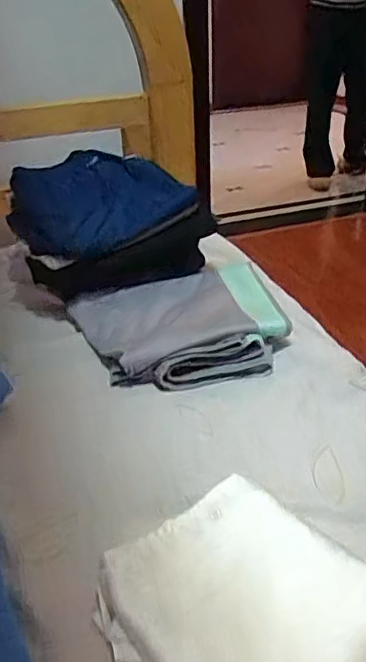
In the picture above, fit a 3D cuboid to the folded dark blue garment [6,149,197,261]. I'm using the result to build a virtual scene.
[{"bbox_3d":[-0.132,-0.207,0.893,0.270,0.121,0.140,-18,25,-25],"label":"folded dark blue garment"}]

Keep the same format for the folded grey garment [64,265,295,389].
[{"bbox_3d":[-0.008,-0.007,0.828,0.290,0.082,0.212,-8,23,-5],"label":"folded grey garment"}]

